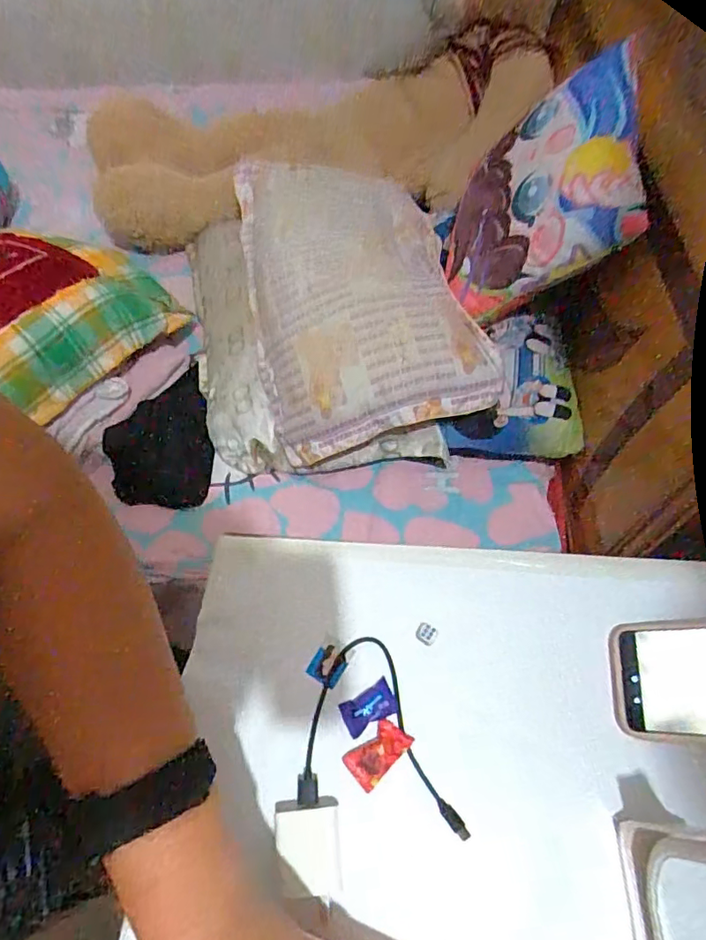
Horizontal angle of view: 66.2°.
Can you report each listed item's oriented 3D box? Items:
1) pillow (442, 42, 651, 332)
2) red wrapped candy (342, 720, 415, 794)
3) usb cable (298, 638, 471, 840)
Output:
[{"bbox_3d":[0.230,-0.355,0.705,0.077,0.280,0.251,9,75,-40],"label":"pillow"},{"bbox_3d":[0.019,0.209,0.401,0.047,0.010,0.028,-36,64,-19],"label":"red wrapped candy"},{"bbox_3d":[0.029,0.196,0.416,0.123,0.010,0.123,7,59,7],"label":"usb cable"}]

